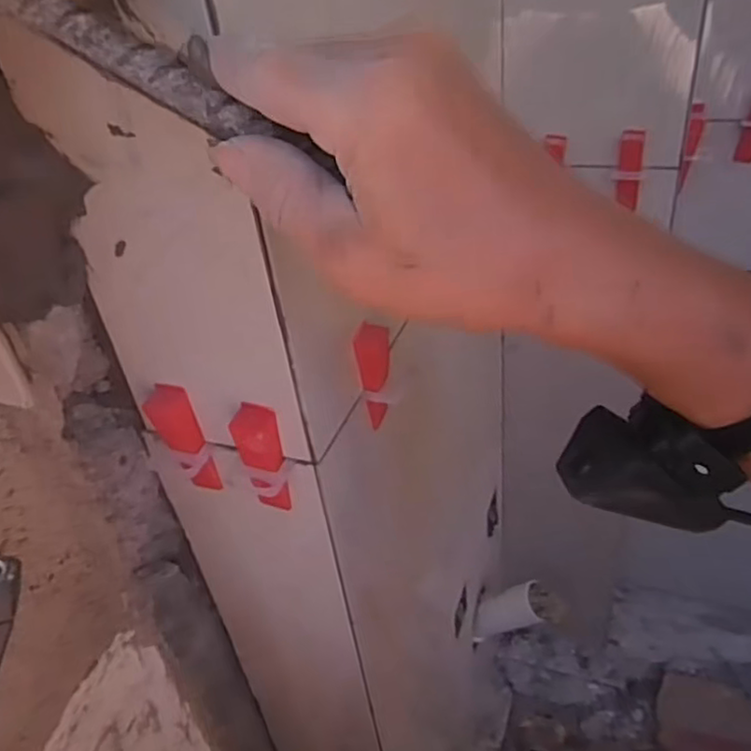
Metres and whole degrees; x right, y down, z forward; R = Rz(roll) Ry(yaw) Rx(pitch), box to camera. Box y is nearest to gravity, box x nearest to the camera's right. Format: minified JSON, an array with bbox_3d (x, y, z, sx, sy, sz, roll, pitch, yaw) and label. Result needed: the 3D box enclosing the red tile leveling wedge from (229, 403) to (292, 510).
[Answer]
[{"bbox_3d":[-0.060,0.044,0.359,0.021,0.059,0.017,1,37,11],"label":"red tile leveling wedge"}]

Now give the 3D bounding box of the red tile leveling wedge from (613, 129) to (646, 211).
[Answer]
[{"bbox_3d":[0.240,-0.195,0.638,0.025,0.074,0.008,5,38,17],"label":"red tile leveling wedge"}]

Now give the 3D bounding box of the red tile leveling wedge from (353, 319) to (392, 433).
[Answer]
[{"bbox_3d":[0.000,-0.002,0.408,0.010,0.067,0.021,18,43,30],"label":"red tile leveling wedge"}]

